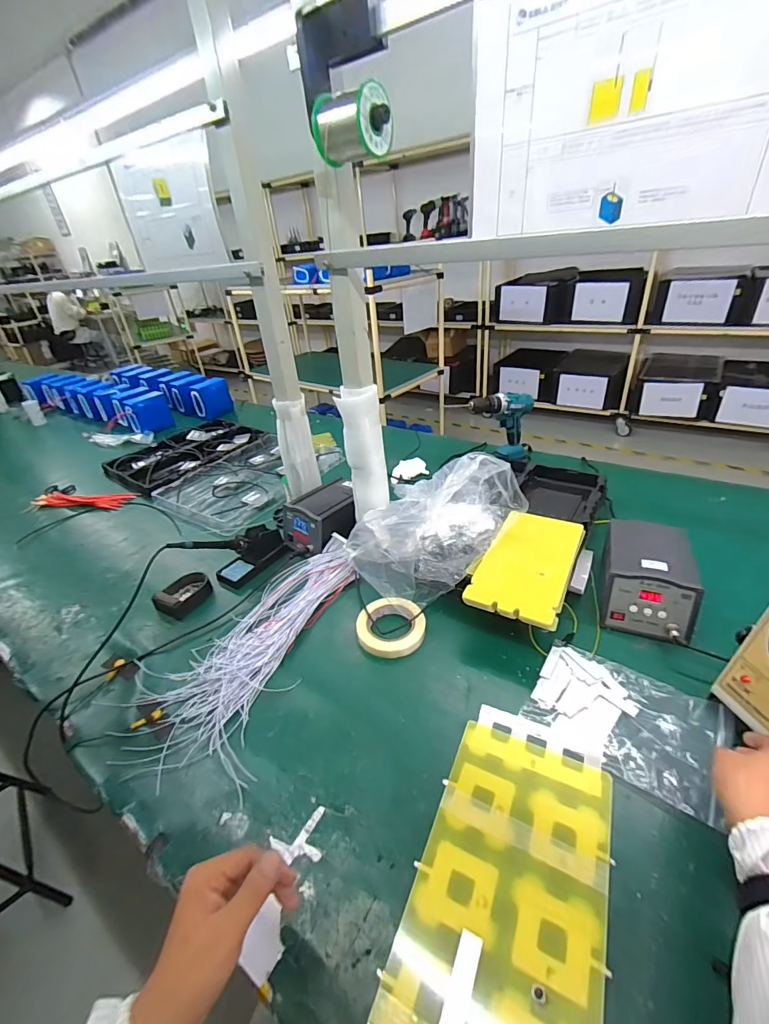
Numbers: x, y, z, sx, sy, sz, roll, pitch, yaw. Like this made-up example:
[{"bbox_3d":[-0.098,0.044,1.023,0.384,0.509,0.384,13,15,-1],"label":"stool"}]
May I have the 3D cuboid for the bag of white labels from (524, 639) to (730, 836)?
[{"bbox_3d":[0.322,0.274,0.575,0.221,0.013,0.165,17,40,32],"label":"bag of white labels"}]

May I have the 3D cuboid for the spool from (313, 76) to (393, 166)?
[{"bbox_3d":[-0.037,-0.476,0.522,0.092,0.063,0.072,17,40,32],"label":"spool"}]

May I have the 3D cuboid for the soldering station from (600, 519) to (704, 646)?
[{"bbox_3d":[0.445,0.110,0.718,0.138,0.097,0.193,12,38,26],"label":"soldering station"}]

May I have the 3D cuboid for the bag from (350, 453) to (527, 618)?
[{"bbox_3d":[0.095,0.019,0.784,0.212,0.196,0.290,25,45,39],"label":"bag"}]

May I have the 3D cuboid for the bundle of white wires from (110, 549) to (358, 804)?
[{"bbox_3d":[-0.211,0.217,0.727,0.210,0.030,0.456,6,36,19],"label":"bundle of white wires"}]

